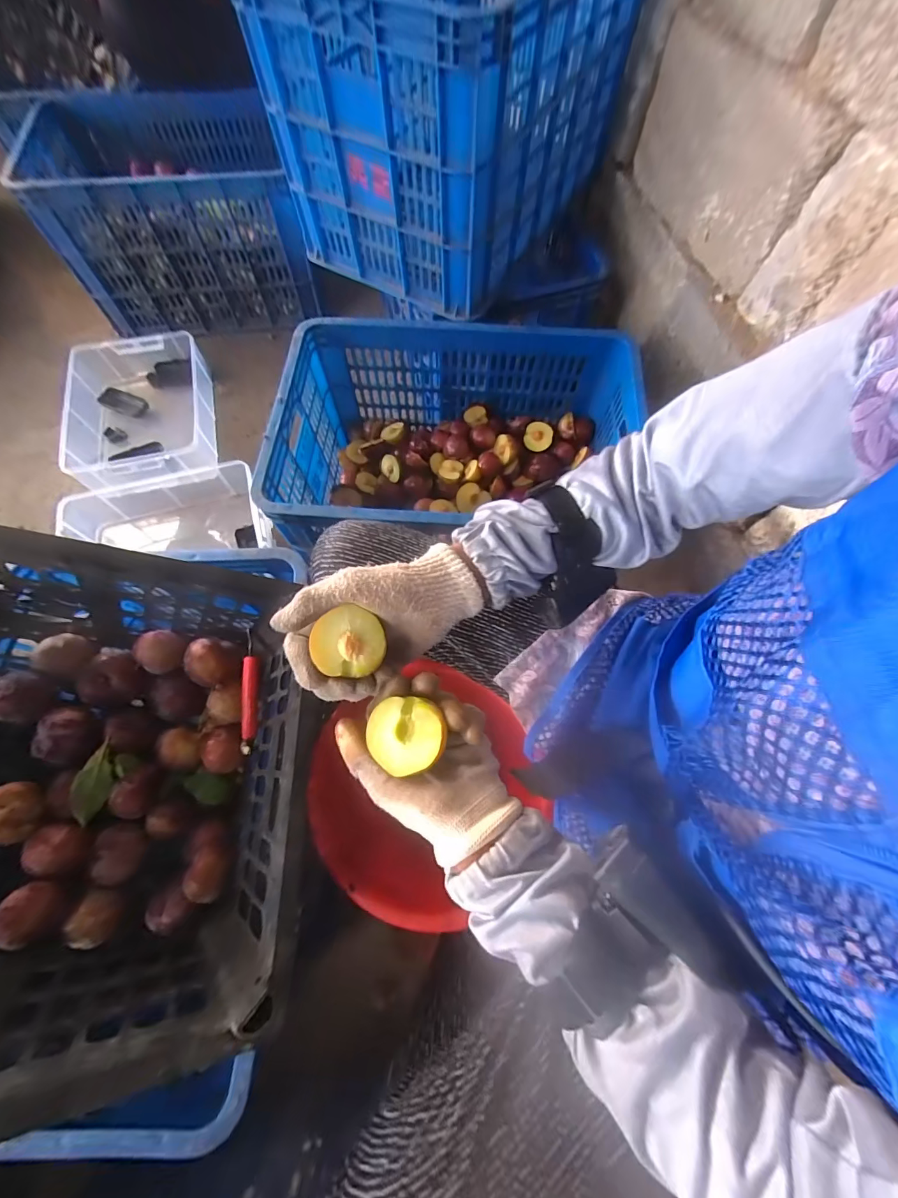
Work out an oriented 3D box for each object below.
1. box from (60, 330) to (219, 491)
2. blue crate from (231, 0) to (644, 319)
[{"bbox_3d":[-0.674,-0.391,0.914,0.290,0.104,0.386,-15,70,-6],"label":"box"},{"bbox_3d":[0.005,-0.736,0.621,0.352,0.296,0.430,31,72,11],"label":"blue crate"}]

